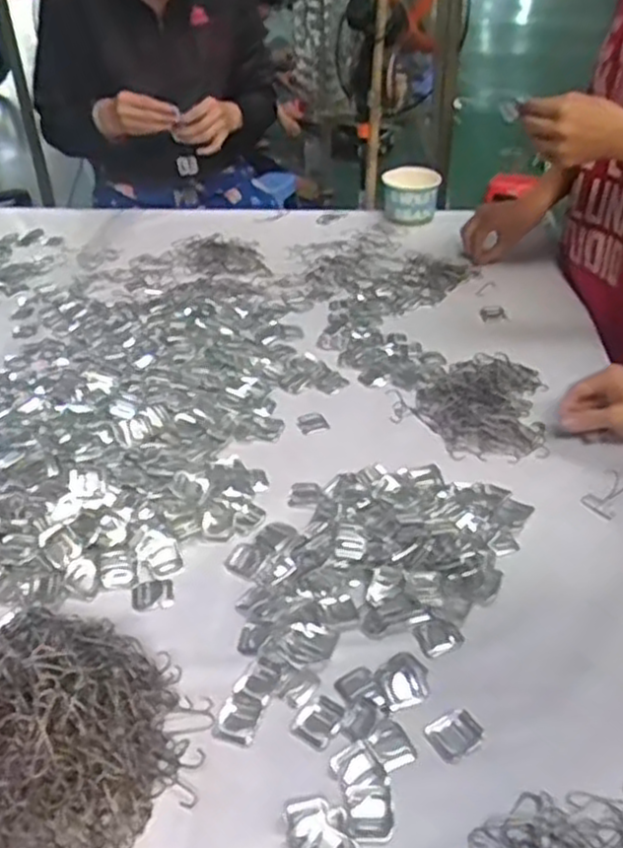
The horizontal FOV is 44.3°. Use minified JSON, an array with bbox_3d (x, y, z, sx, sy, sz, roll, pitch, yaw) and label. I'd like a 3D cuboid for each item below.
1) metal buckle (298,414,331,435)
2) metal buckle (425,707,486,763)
[{"bbox_3d":[0.001,-0.002,0.850,0.032,0.004,0.033,-10,37,-10],"label":"metal buckle"},{"bbox_3d":[0.103,0.220,0.545,0.037,0.004,0.031,-19,39,-21],"label":"metal buckle"}]

